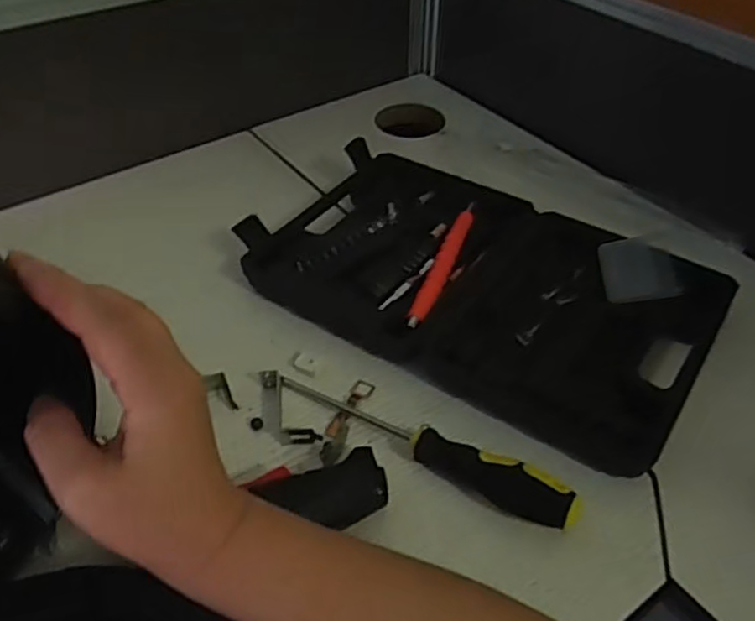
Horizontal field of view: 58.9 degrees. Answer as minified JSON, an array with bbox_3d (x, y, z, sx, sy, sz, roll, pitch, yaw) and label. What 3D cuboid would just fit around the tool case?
[{"bbox_3d":[0.080,-0.031,0.536,0.349,0.045,0.223,26,49,25],"label":"tool case"}]

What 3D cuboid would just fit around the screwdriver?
[{"bbox_3d":[0.027,0.080,0.425,0.206,0.037,0.025,25,48,24],"label":"screwdriver"}]

